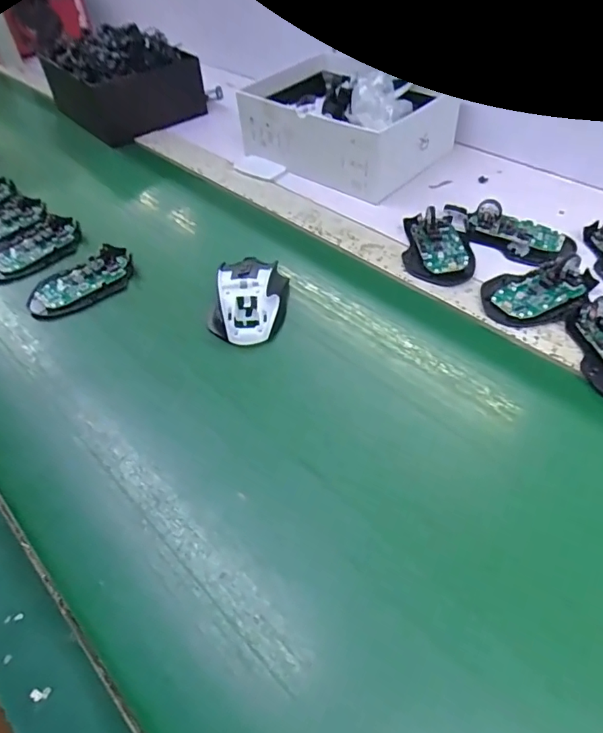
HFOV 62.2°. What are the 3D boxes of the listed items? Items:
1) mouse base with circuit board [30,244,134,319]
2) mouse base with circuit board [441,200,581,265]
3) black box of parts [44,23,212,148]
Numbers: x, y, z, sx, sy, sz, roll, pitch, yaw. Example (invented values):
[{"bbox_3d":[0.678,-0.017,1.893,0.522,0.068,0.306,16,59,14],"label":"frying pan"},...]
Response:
[{"bbox_3d":[-0.234,-0.089,0.537,0.114,0.017,0.059,-34,54,-23],"label":"mouse base with circuit board"},{"bbox_3d":[0.226,-0.155,0.546,0.141,0.035,0.058,28,56,26],"label":"mouse base with circuit board"},{"bbox_3d":[-0.300,-0.472,0.821,0.212,0.111,0.187,35,59,30],"label":"black box of parts"}]

